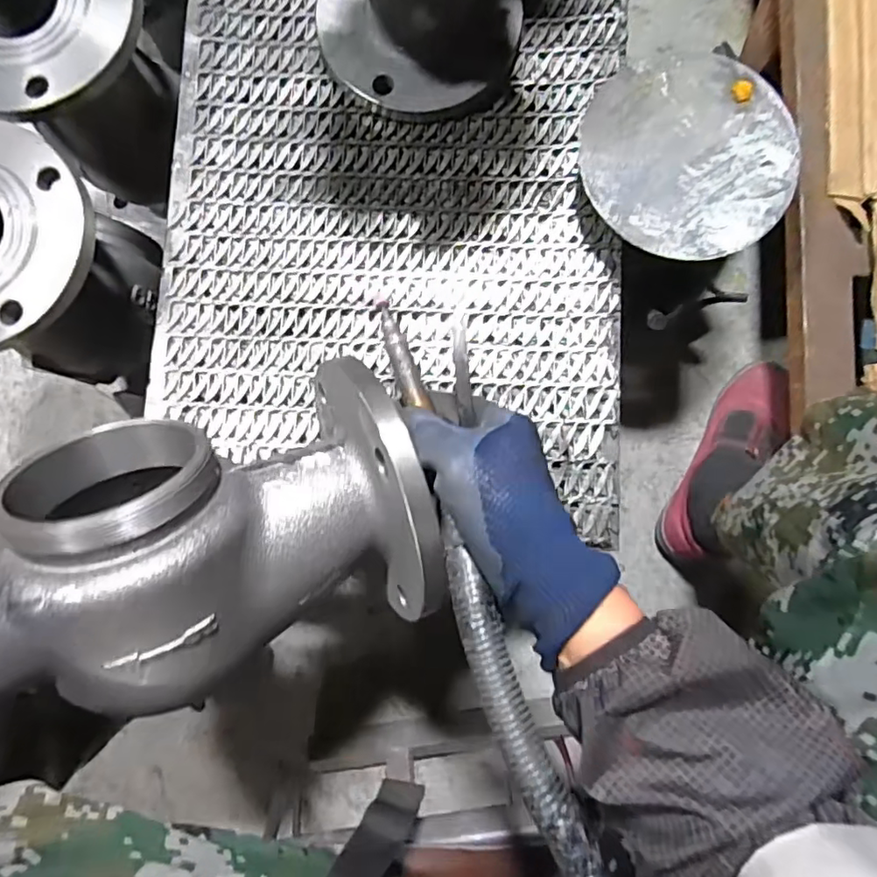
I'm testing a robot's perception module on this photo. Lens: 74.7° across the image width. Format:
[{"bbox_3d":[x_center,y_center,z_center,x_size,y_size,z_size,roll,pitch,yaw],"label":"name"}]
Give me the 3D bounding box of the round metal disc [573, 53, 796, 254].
[{"bbox_3d":[0.194,-0.222,0.446,0.160,0.009,0.159,0,83,0],"label":"round metal disc"}]

